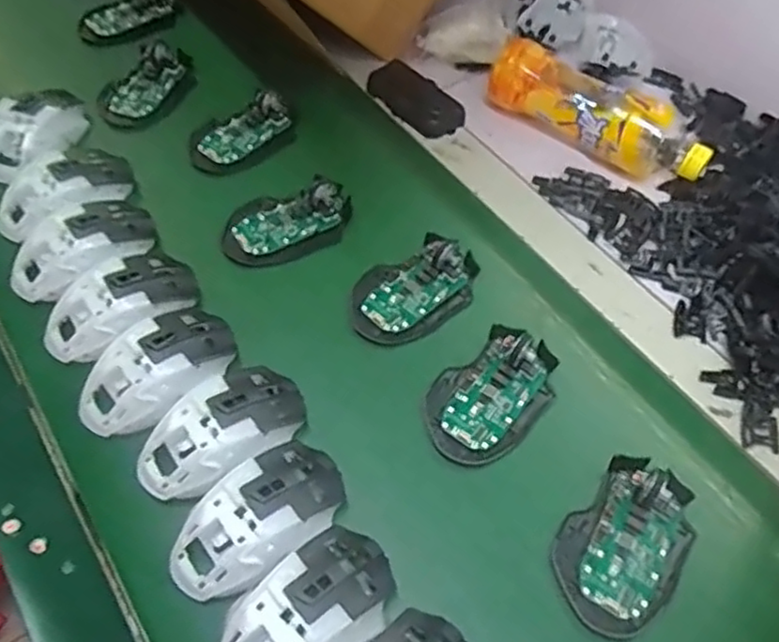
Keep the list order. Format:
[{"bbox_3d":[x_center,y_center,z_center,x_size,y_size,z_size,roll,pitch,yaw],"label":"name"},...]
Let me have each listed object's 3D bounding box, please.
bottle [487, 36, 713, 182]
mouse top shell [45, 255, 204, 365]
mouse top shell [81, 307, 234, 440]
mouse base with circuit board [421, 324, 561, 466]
[{"bbox_3d":[0.205,-0.202,0.639,0.213,0.062,0.071,34,63,19],"label":"bottle"},{"bbox_3d":[-0.206,-0.015,0.506,0.116,0.028,0.063,-36,64,-22],"label":"mouse top shell"},{"bbox_3d":[-0.163,0.035,0.475,0.066,0.029,0.115,38,64,21],"label":"mouse top shell"},{"bbox_3d":[0.076,0.054,0.493,0.073,0.022,0.112,38,64,21],"label":"mouse base with circuit board"}]

